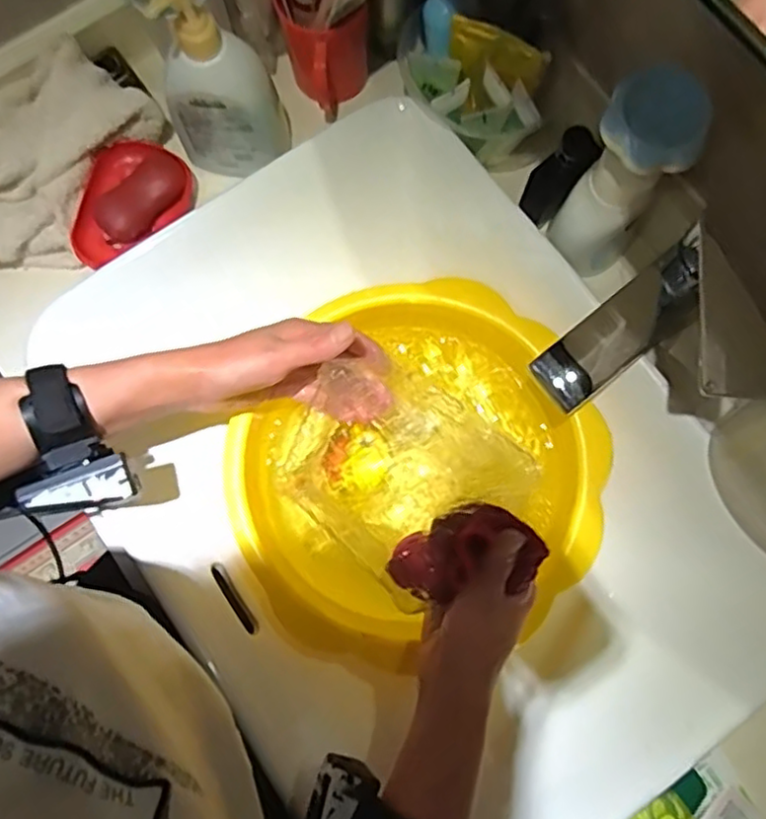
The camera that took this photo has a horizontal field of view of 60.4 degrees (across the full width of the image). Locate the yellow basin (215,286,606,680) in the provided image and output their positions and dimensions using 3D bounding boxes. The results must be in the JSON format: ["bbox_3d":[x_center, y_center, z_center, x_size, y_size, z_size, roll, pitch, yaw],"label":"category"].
[{"bbox_3d":[0.029,0.056,0.535,0.265,0.083,0.285,0,78,0],"label":"yellow basin"}]

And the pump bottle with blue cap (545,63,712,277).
[{"bbox_3d":[0.179,-0.171,0.501,0.063,0.171,0.061,0,78,0],"label":"pump bottle with blue cap"}]

